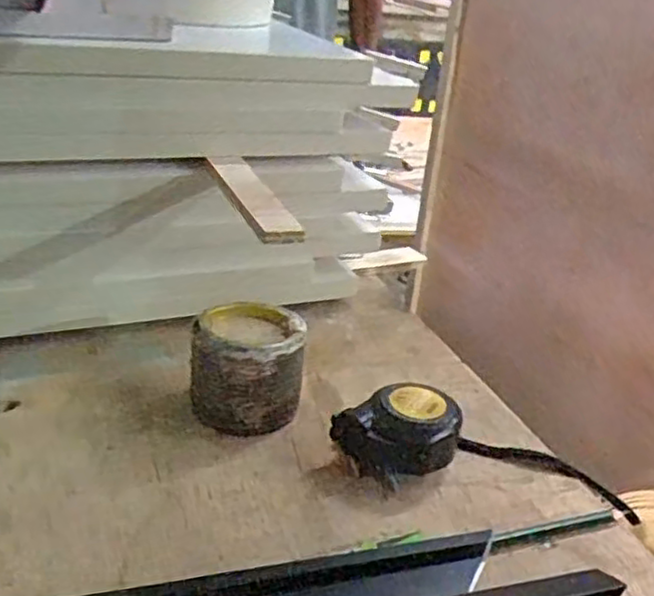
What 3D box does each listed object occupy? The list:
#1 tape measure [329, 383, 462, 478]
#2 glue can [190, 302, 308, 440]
[{"bbox_3d":[0.046,0.084,0.437,0.070,0.041,0.058,-18,35,-40],"label":"tape measure"},{"bbox_3d":[-0.052,0.045,0.472,0.069,0.060,0.066,5,26,-2],"label":"glue can"}]

